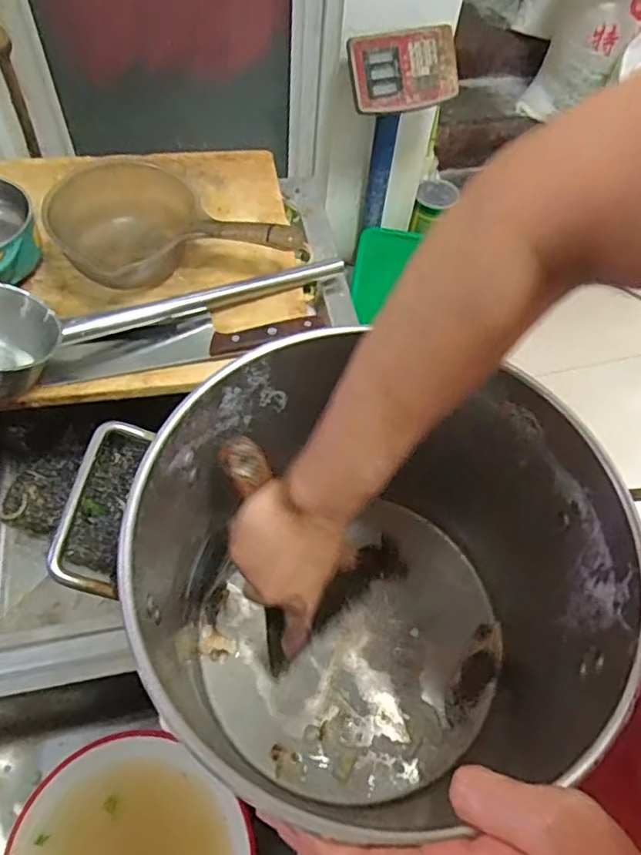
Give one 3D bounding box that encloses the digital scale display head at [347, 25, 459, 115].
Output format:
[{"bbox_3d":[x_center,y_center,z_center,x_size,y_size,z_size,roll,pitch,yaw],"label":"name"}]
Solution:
[{"bbox_3d":[0.183,-0.770,1.282,0.237,0.151,0.034,-16,23,-11],"label":"digital scale display head"}]

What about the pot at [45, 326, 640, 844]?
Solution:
[{"bbox_3d":[0.032,0.117,0.418,0.297,0.244,0.260,36,64,17],"label":"pot"}]

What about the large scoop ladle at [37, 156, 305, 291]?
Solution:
[{"bbox_3d":[-0.164,-0.218,0.687,0.278,0.074,0.145,8,58,0],"label":"large scoop ladle"}]

